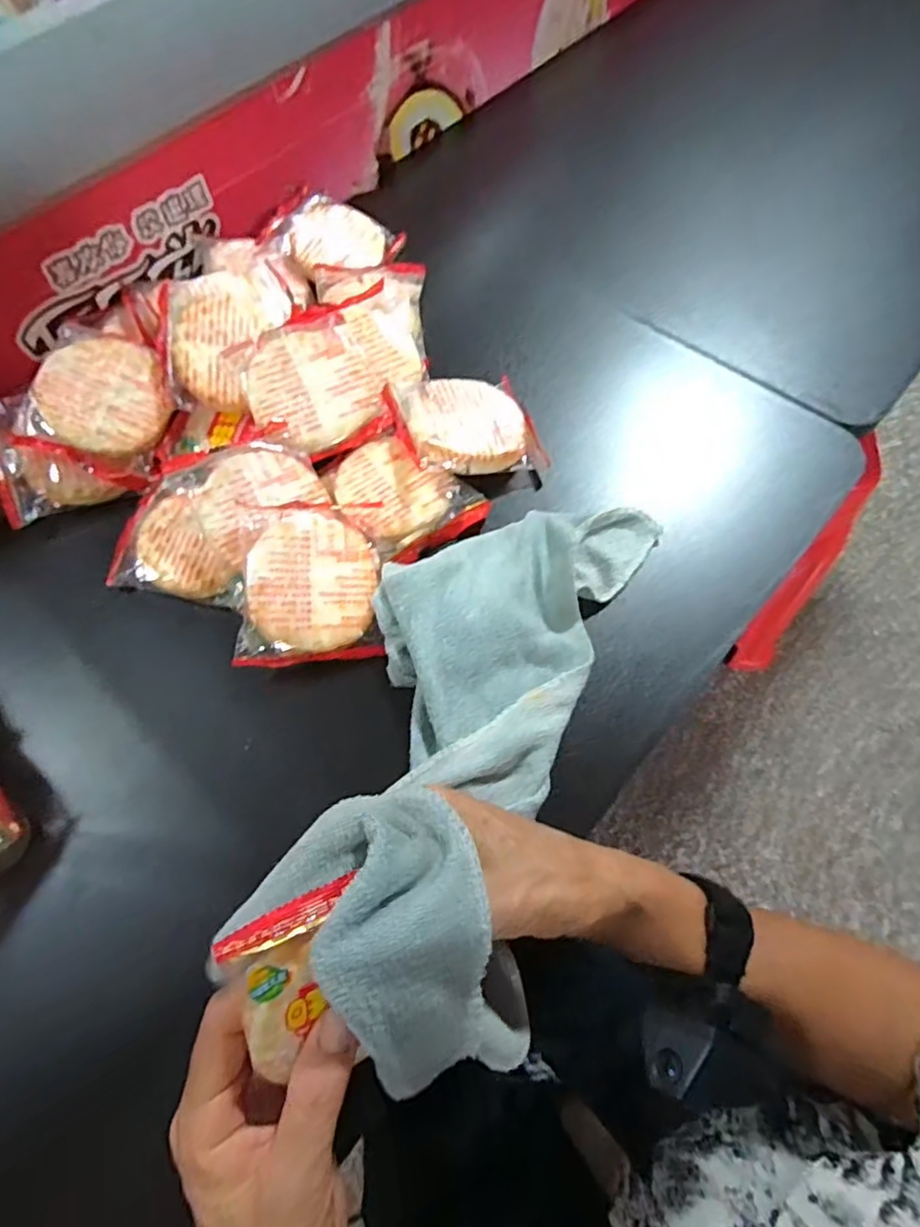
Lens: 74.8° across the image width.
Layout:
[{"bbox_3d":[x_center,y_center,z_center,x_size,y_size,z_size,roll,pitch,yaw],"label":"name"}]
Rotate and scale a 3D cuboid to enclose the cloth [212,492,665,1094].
[{"bbox_3d":[0.009,0.055,0.325,0.135,0.101,0.305,17,45,8],"label":"cloth"}]

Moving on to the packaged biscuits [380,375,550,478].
[{"bbox_3d":[0.004,-0.129,0.419,0.107,0.037,0.080,-7,65,-2],"label":"packaged biscuits"}]

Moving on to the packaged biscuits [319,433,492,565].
[{"bbox_3d":[-0.038,-0.081,0.402,0.078,0.020,0.096,-36,69,-14],"label":"packaged biscuits"}]

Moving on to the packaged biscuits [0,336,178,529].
[{"bbox_3d":[-0.260,-0.131,0.412,0.128,0.043,0.100,-23,72,-6],"label":"packaged biscuits"}]

